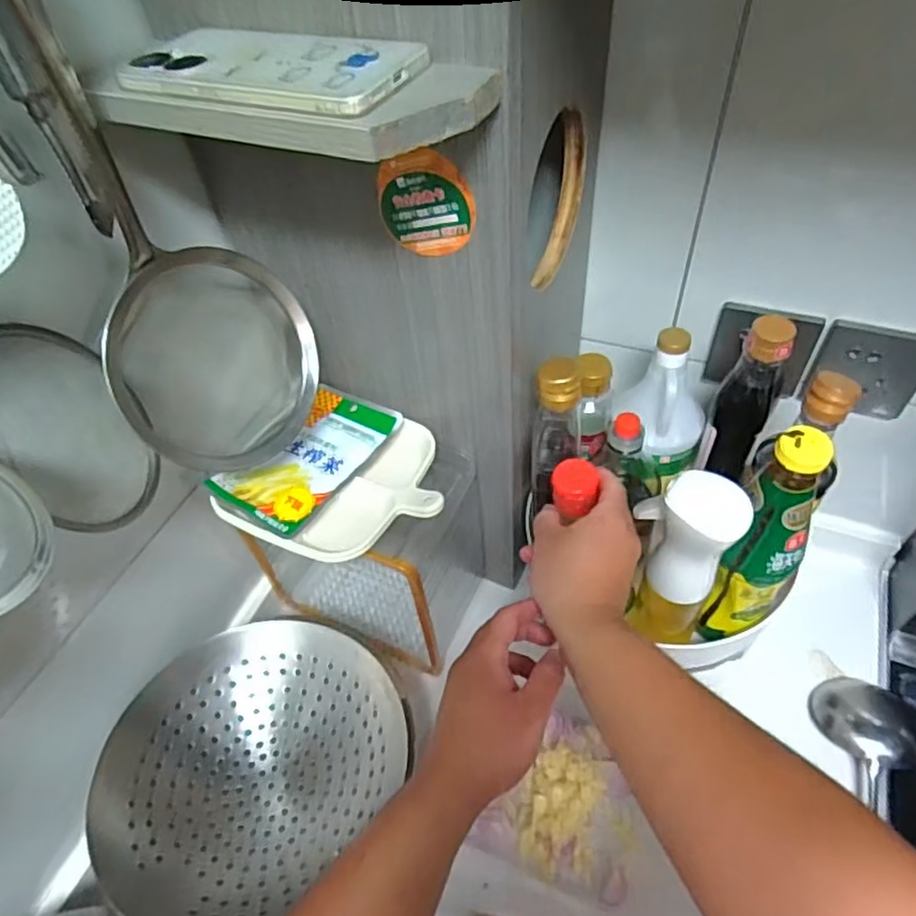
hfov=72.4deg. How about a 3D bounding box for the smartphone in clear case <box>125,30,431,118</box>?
[{"bbox_3d":[-0.100,-0.203,0.326,0.156,0.009,0.073,13,53,15],"label":"smartphone in clear case"}]

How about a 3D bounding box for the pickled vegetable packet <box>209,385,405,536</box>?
[{"bbox_3d":[-0.128,-0.003,0.546,0.092,0.015,0.152,27,58,24],"label":"pickled vegetable packet"}]

